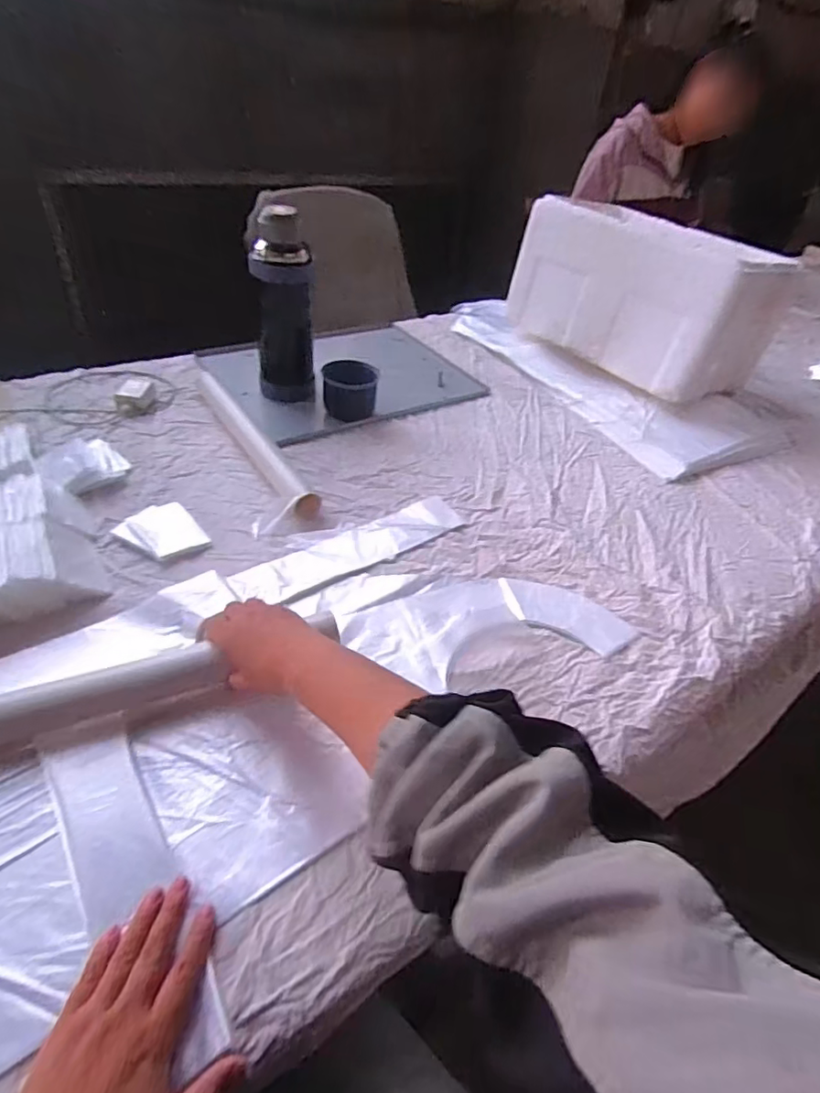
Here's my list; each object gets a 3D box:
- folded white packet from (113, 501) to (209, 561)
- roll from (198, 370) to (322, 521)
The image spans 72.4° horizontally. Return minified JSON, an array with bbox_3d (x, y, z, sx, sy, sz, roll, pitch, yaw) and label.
[{"bbox_3d":[-0.289,-0.018,0.655,0.080,0.014,0.091,-29,53,-34],"label":"folded white packet"},{"bbox_3d":[-0.230,-0.158,0.802,0.036,0.030,0.376,-22,49,-29],"label":"roll"}]

